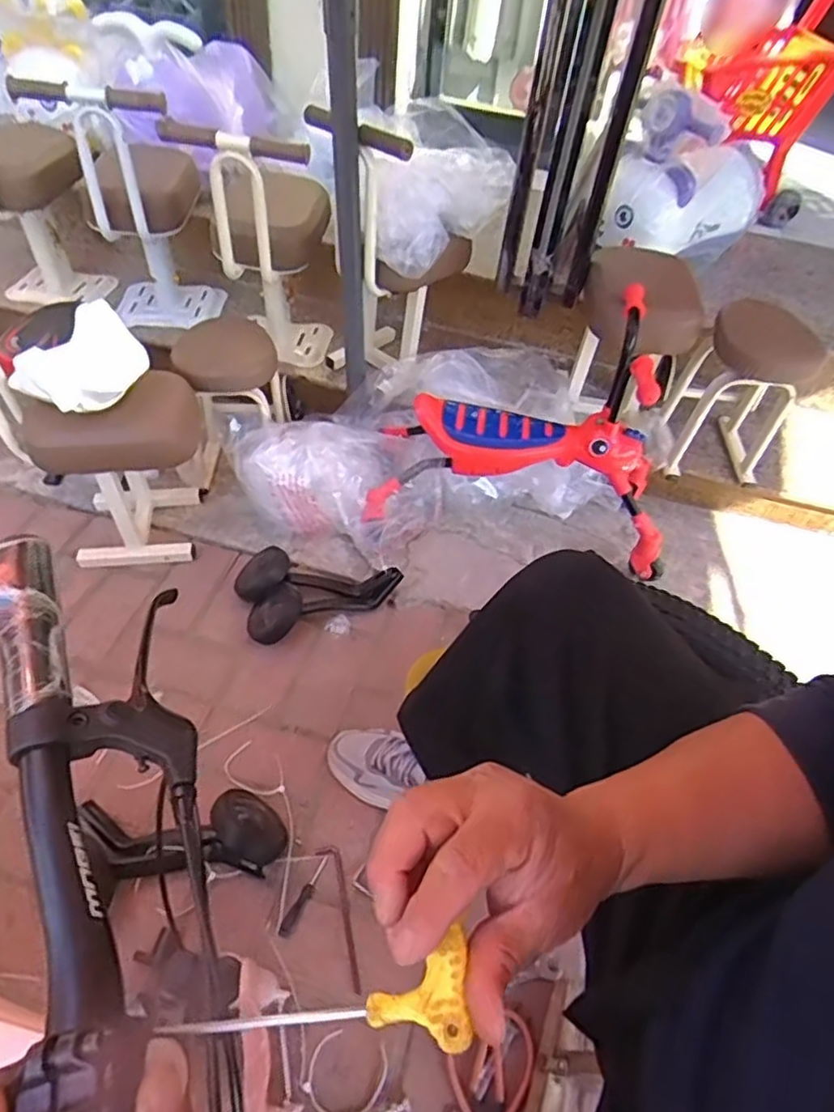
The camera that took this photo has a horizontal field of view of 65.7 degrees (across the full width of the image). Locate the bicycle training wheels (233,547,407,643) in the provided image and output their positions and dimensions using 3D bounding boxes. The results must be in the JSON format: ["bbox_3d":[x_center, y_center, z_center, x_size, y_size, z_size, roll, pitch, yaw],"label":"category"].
[{"bbox_3d":[-0.174,0.049,1.130,0.269,0.073,0.154,-17,53,-20],"label":"bicycle training wheels"}]

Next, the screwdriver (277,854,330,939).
[{"bbox_3d":[-0.143,0.438,0.836,0.016,0.014,0.108,24,51,14],"label":"screwdriver"}]

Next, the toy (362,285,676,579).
[{"bbox_3d":[0.211,-0.237,1.161,0.548,0.382,0.318,9,49,1],"label":"toy"}]

